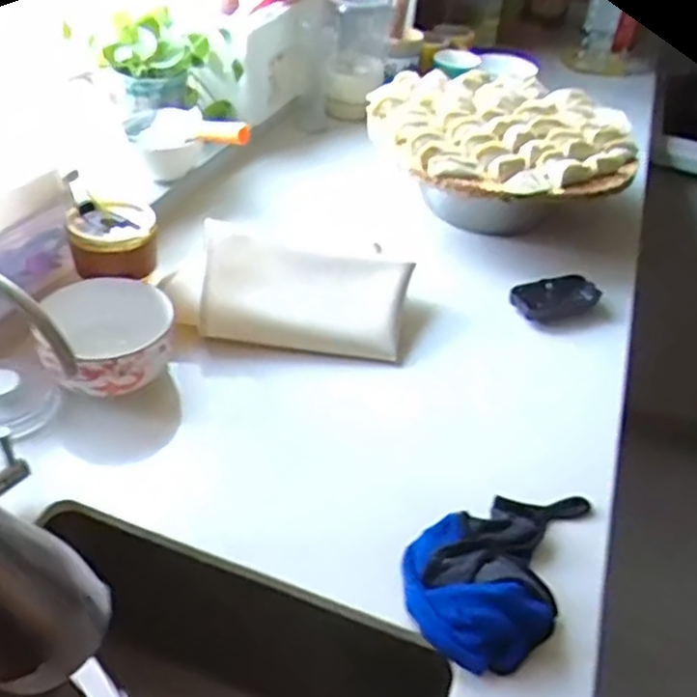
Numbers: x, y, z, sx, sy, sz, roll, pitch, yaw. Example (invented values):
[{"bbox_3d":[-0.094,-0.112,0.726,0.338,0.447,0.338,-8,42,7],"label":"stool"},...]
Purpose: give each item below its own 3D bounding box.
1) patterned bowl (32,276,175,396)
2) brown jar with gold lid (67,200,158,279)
[{"bbox_3d":[-0.224,-0.016,0.669,0.114,0.054,0.117,4,39,-4],"label":"patterned bowl"},{"bbox_3d":[-0.238,-0.110,0.726,0.085,0.049,0.074,-7,42,-17],"label":"brown jar with gold lid"}]

